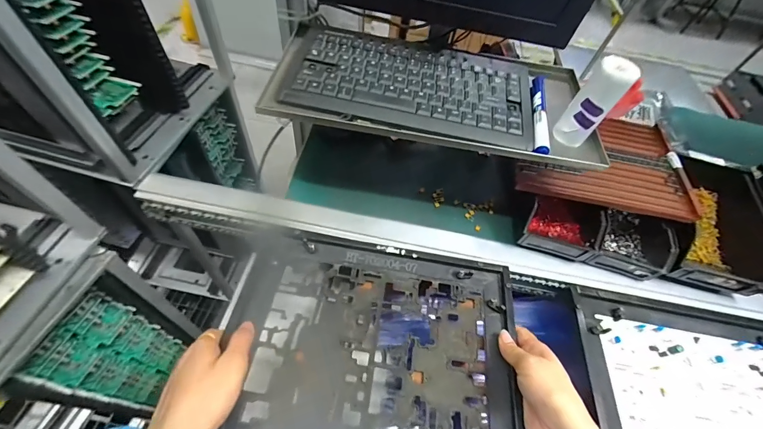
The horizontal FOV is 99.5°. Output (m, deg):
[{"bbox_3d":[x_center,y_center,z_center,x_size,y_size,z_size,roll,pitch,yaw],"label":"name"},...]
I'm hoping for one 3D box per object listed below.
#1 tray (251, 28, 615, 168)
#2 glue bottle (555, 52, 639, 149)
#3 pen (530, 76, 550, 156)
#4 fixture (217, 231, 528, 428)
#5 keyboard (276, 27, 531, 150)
[{"bbox_3d":[0.070,-0.154,0.408,0.397,0.050,0.177,8,52,0],"label":"tray"},{"bbox_3d":[0.233,-0.119,0.357,0.040,0.096,0.029,38,58,18],"label":"glue bottle"},{"bbox_3d":[0.196,-0.127,0.400,0.016,0.014,0.146,14,54,2],"label":"pen"},{"bbox_3d":[-0.012,0.157,0.367,0.326,0.028,0.269,8,52,0],"label":"fixture"},{"bbox_3d":[0.038,-0.165,0.401,0.292,0.028,0.149,13,52,4],"label":"keyboard"}]

